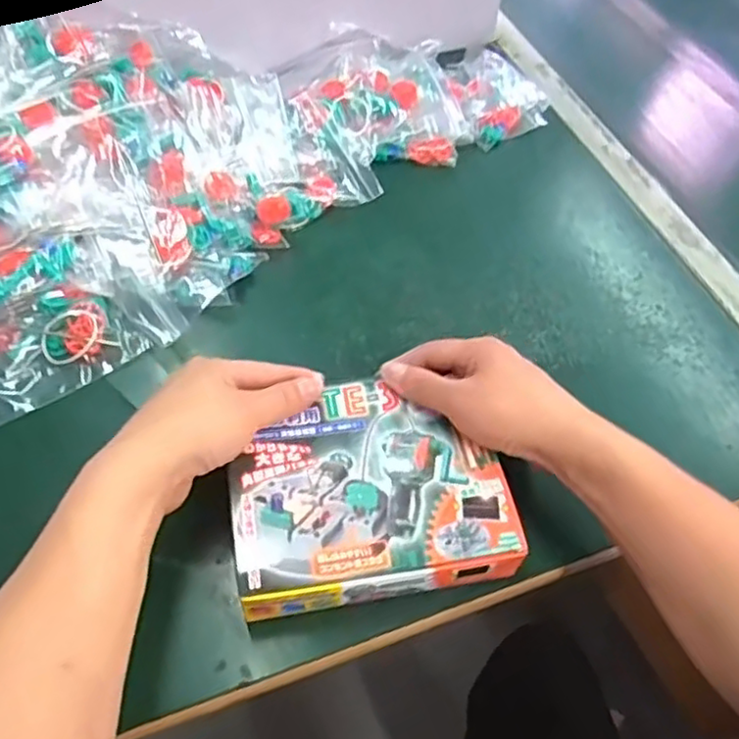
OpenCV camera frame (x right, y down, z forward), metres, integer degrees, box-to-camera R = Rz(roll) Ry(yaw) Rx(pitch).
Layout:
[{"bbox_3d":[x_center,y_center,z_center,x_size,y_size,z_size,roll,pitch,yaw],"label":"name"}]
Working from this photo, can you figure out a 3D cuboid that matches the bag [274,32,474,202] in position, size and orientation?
[{"bbox_3d":[0.003,-0.265,0.675,0.159,0.046,0.196,-18,58,-16],"label":"bag"}]

